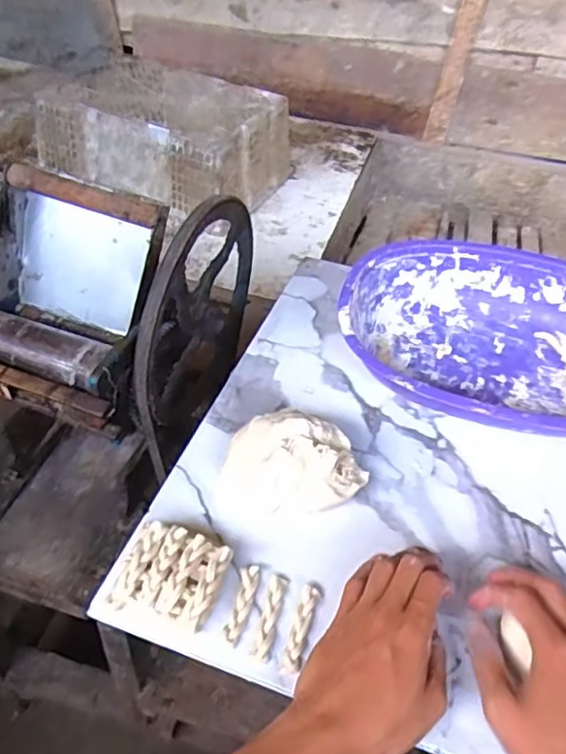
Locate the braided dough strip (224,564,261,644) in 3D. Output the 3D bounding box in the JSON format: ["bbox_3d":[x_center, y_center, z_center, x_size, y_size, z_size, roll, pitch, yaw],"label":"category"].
[{"bbox_3d":[-0.028,0.159,0.426,0.013,0.009,0.057,13,45,6],"label":"braided dough strip"}]

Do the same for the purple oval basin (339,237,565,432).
[{"bbox_3d":[0.205,-0.027,0.581,0.295,0.087,0.214,16,45,9],"label":"purple oval basin"}]

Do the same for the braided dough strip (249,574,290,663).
[{"bbox_3d":[-0.008,0.165,0.421,0.013,0.004,0.061,14,45,7],"label":"braided dough strip"}]

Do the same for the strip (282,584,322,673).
[{"bbox_3d":[0.013,0.170,0.415,0.013,0.004,0.059,17,46,10],"label":"strip"}]

